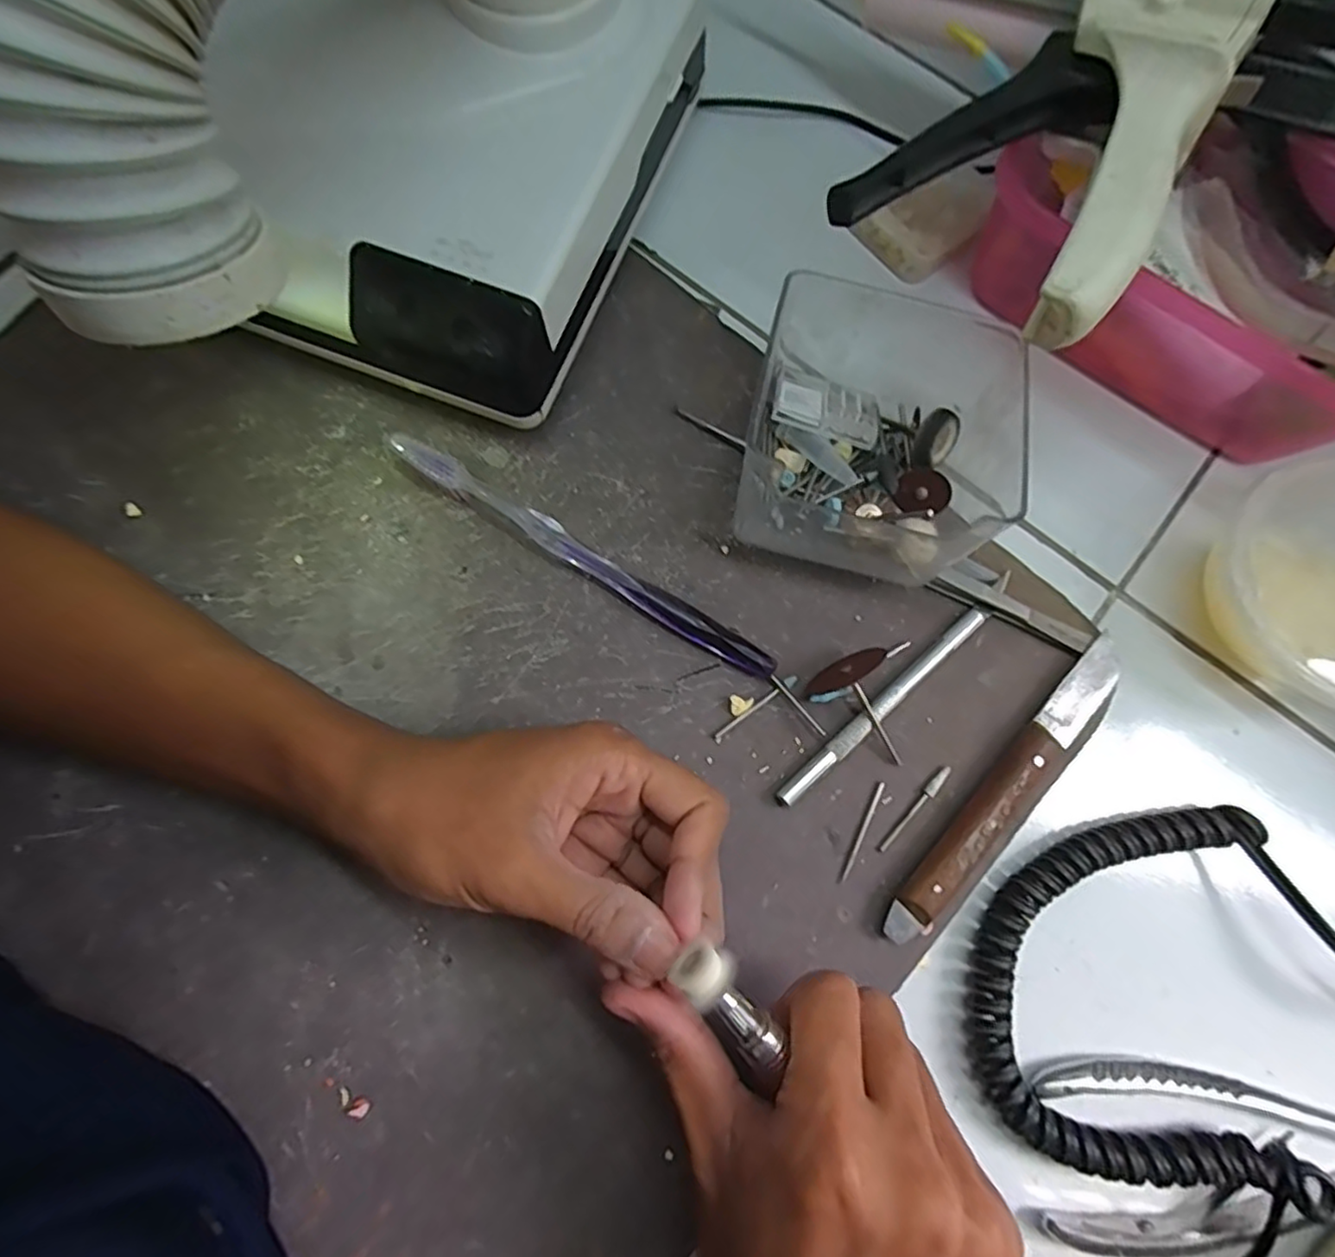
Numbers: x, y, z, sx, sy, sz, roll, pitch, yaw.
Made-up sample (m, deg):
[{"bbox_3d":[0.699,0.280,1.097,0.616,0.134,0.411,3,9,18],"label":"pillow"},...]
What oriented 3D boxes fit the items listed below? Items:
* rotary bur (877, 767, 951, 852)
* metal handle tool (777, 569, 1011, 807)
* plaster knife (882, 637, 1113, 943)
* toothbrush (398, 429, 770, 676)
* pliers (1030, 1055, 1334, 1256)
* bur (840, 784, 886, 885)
[{"bbox_3d":[0.100,0.073,0.260,0.043,0.004,0.005,-44,81,-9],"label":"rotary bur"},{"bbox_3d":[0.098,0.025,0.269,0.136,0.008,0.008,-41,81,-8],"label":"metal handle tool"},{"bbox_3d":[0.137,0.065,0.258,0.022,0.014,0.147,42,81,8],"label":"plaster knife"},{"bbox_3d":[-0.036,-0.031,0.274,0.184,0.020,0.014,30,79,6],"label":"toothbrush"},{"bbox_3d":[0.232,0.187,0.233,0.192,0.014,0.058,-1,78,0],"label":"pliers"},{"bbox_3d":[0.079,0.082,0.258,0.004,0.004,0.043,26,79,5],"label":"bur"}]

